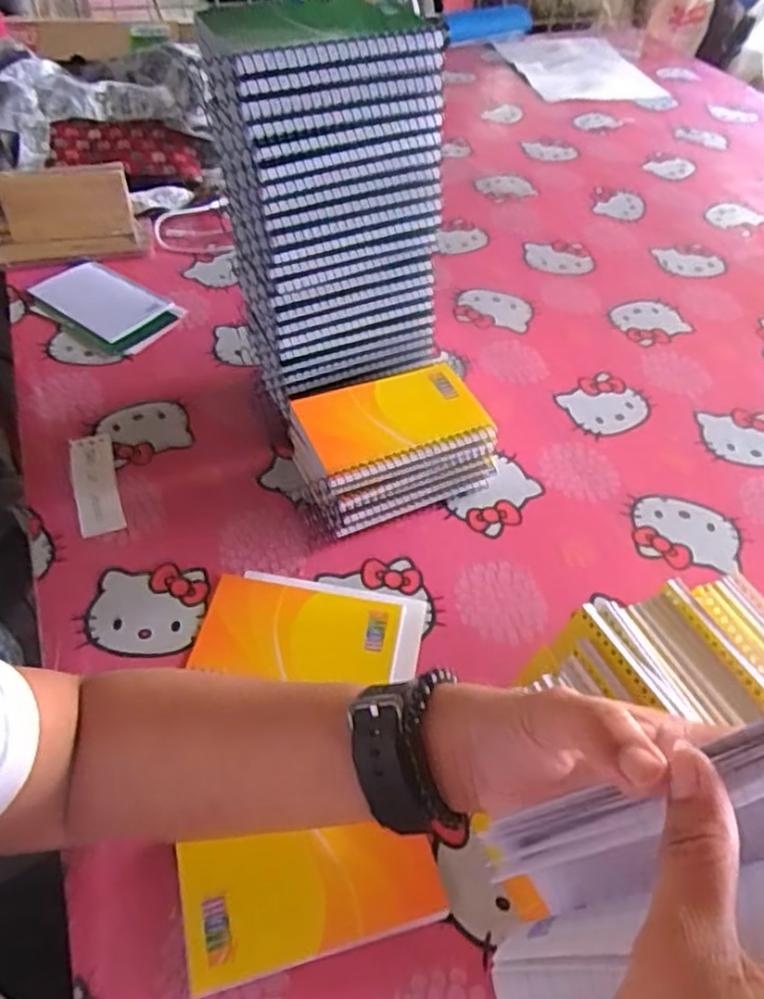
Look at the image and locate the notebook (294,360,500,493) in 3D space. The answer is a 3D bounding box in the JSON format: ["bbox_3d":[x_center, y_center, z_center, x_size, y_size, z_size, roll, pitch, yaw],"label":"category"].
[{"bbox_3d":[0.010,-0.059,0.525,0.132,0.017,0.082,-17,51,-18],"label":"notebook"}]

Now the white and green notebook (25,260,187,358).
[{"bbox_3d":[-0.279,-0.197,0.712,0.147,0.007,0.091,28,53,21],"label":"white and green notebook"}]

